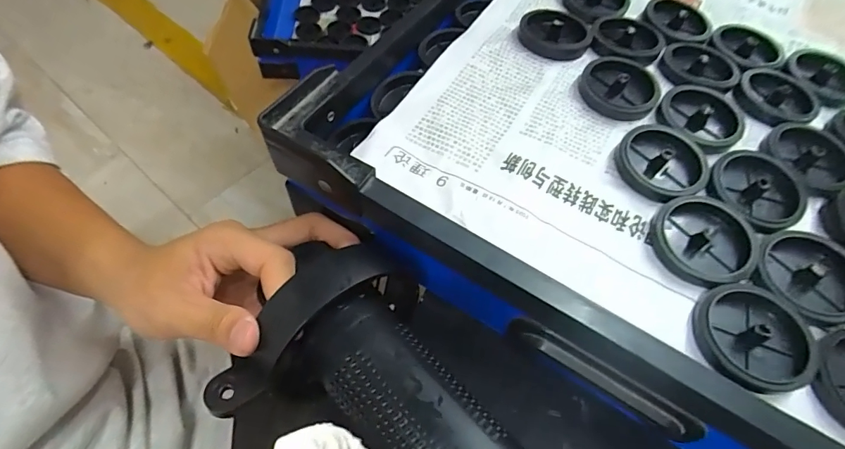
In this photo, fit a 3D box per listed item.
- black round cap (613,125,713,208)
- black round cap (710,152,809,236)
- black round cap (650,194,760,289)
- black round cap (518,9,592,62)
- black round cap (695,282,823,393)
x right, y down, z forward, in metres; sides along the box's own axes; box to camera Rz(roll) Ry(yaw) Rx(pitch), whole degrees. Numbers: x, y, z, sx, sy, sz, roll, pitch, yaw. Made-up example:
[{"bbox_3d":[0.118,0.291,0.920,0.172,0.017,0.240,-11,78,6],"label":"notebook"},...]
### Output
[{"bbox_3d":[0.146,-0.038,0.278,0.052,0.009,0.050,1,64,-2],"label":"black round cap"},{"bbox_3d":[0.200,-0.021,0.271,0.050,0.010,0.050,3,58,-5],"label":"black round cap"},{"bbox_3d":[0.156,0.008,0.252,0.048,0.013,0.052,3,58,-5],"label":"black round cap"},{"bbox_3d":[0.100,-0.145,0.340,0.046,0.010,0.053,-12,60,-14],"label":"black round cap"},{"bbox_3d":[0.164,0.055,0.225,0.045,0.017,0.051,-17,62,-16],"label":"black round cap"}]

